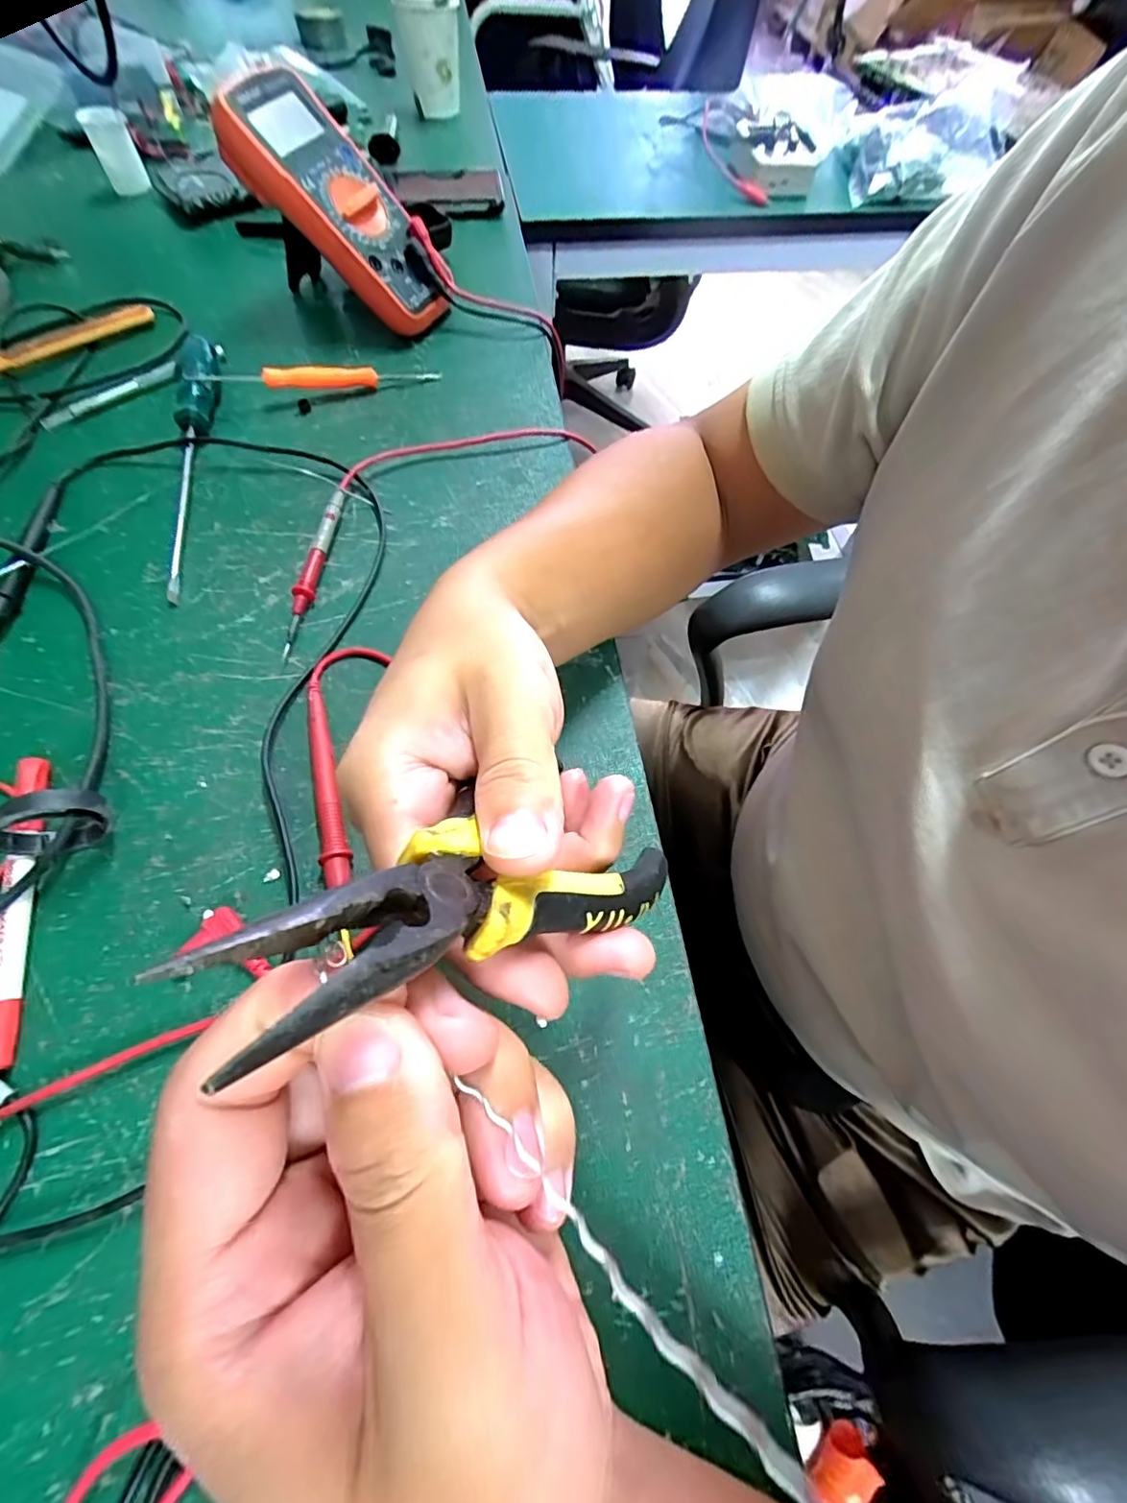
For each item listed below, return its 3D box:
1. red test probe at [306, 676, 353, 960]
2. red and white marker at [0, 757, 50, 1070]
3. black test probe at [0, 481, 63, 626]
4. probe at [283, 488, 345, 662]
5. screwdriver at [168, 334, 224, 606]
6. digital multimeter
[{"bbox_3d":[-0.114,0.023,0.279,0.014,0.011,0.148,-15,61,-10],"label":"red test probe"},{"bbox_3d":[-0.245,0.066,0.257,0.014,0.012,0.137,-14,64,-9],"label":"red and white marker"},{"bbox_3d":[-0.326,-0.106,0.339,0.019,0.012,0.153,-5,63,-5],"label":"black test probe"},{"bbox_3d":[-0.152,-0.114,0.349,0.013,0.015,0.126,3,63,-1],"label":"probe"},{"bbox_3d":[-0.245,-0.201,0.380,0.025,0.025,0.235,-10,64,-7],"label":"screwdriver"},{"bbox_3d":[-0.166,-0.404,0.432,0.174,0.060,0.085,44,63,-24],"label":"digital multimeter"}]

